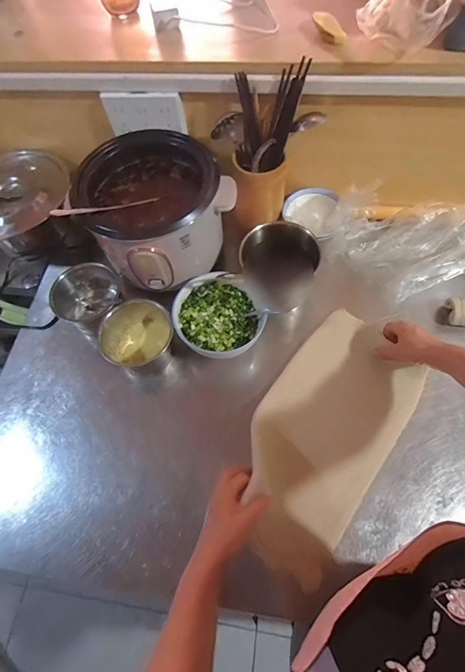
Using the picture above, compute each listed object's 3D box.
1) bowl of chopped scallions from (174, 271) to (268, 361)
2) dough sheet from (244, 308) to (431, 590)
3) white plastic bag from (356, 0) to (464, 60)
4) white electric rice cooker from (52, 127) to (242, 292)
[{"bbox_3d":[-0.022,-0.036,0.684,0.176,0.074,0.169,-38,68,-14],"label":"bowl of chopped scallions"},{"bbox_3d":[0.160,0.156,0.603,0.214,0.047,0.430,30,70,16],"label":"dough sheet"},{"bbox_3d":[0.259,-0.498,0.509,0.138,0.144,0.147,16,67,11],"label":"white plastic bag"},{"bbox_3d":[-0.152,-0.244,0.697,0.252,0.169,0.249,40,73,20],"label":"white electric rice cooker"}]

